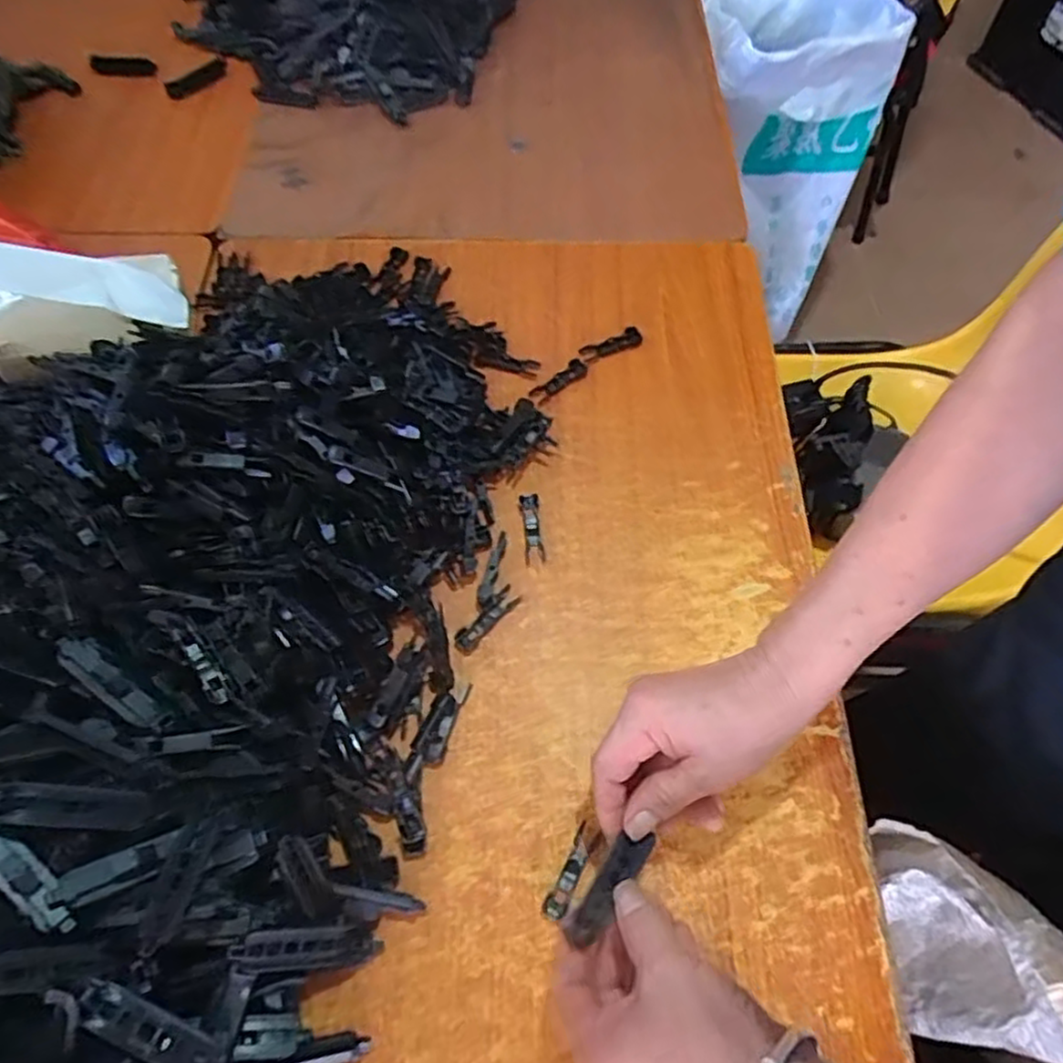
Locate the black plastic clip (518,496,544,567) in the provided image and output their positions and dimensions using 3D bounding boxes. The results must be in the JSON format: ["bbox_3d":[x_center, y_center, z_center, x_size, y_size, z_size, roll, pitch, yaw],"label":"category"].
[{"bbox_3d":[0.000,-0.003,0.533,0.014,0.005,0.056,-5,62,-2],"label":"black plastic clip"}]

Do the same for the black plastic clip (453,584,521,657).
[{"bbox_3d":[-0.032,0.060,0.498,0.016,0.006,0.057,37,68,18],"label":"black plastic clip"}]

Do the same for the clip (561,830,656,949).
[{"bbox_3d":[0.041,0.184,0.379,0.020,0.011,0.066,40,53,19],"label":"clip"}]

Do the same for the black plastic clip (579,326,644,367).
[{"bbox_3d":[0.067,-0.158,0.613,0.057,0.004,0.019,-24,64,-12],"label":"black plastic clip"}]

